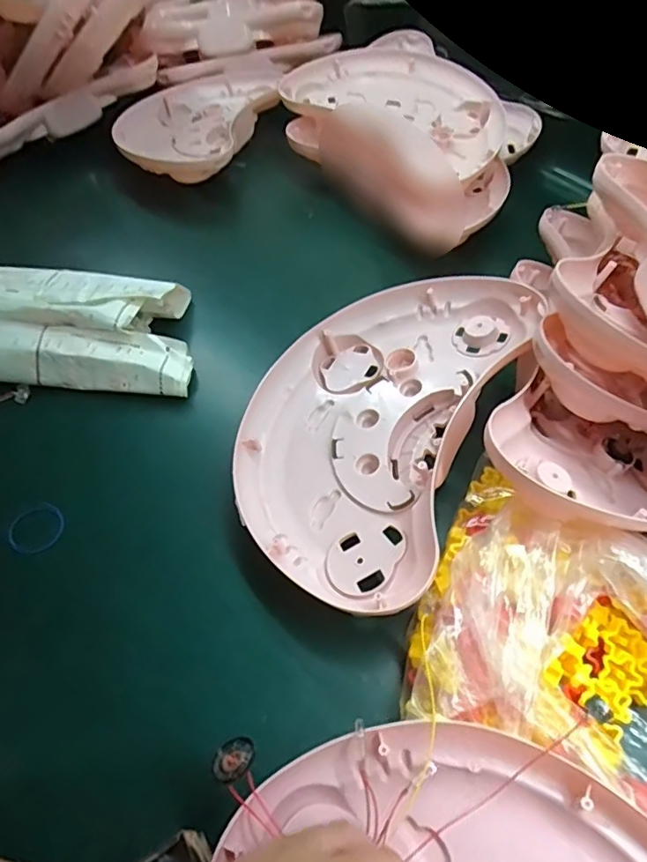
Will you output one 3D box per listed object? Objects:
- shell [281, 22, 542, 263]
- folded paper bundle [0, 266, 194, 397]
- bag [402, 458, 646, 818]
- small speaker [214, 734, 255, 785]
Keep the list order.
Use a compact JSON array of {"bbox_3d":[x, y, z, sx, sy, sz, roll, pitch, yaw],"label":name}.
[{"bbox_3d":[0.144,-0.448,0.810,0.387,0.136,0.299,38,60,25],"label":"shell"},{"bbox_3d":[-0.301,-0.124,0.594,0.339,0.047,0.166,5,52,3],"label":"folded paper bundle"},{"bbox_3d":[0.208,0.167,0.358,0.304,0.077,0.225,26,56,18],"label":"bag"},{"bbox_3d":[-0.053,0.192,0.320,0.025,0.004,0.025,-21,35,15],"label":"small speaker"}]

